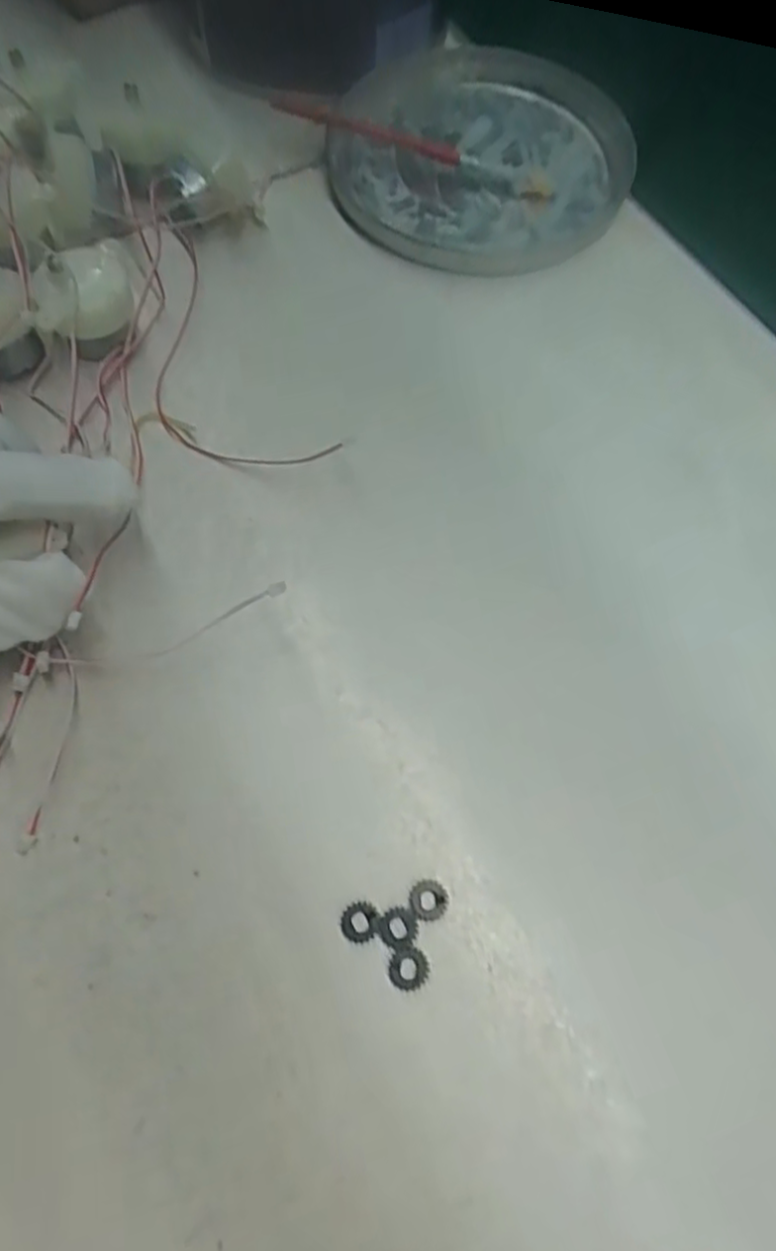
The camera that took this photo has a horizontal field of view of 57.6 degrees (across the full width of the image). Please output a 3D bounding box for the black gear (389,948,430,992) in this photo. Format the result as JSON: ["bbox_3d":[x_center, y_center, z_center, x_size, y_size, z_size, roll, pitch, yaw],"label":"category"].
[{"bbox_3d":[0.006,0.090,0.185,0.010,0.004,0.010,0,67,-1],"label":"black gear"}]

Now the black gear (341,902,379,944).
[{"bbox_3d":[-0.008,0.080,0.189,0.010,0.004,0.010,0,67,-1],"label":"black gear"}]

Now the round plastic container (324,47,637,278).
[{"bbox_3d":[0.041,-0.219,0.323,0.133,0.015,0.157,0,67,-1],"label":"round plastic container"}]

